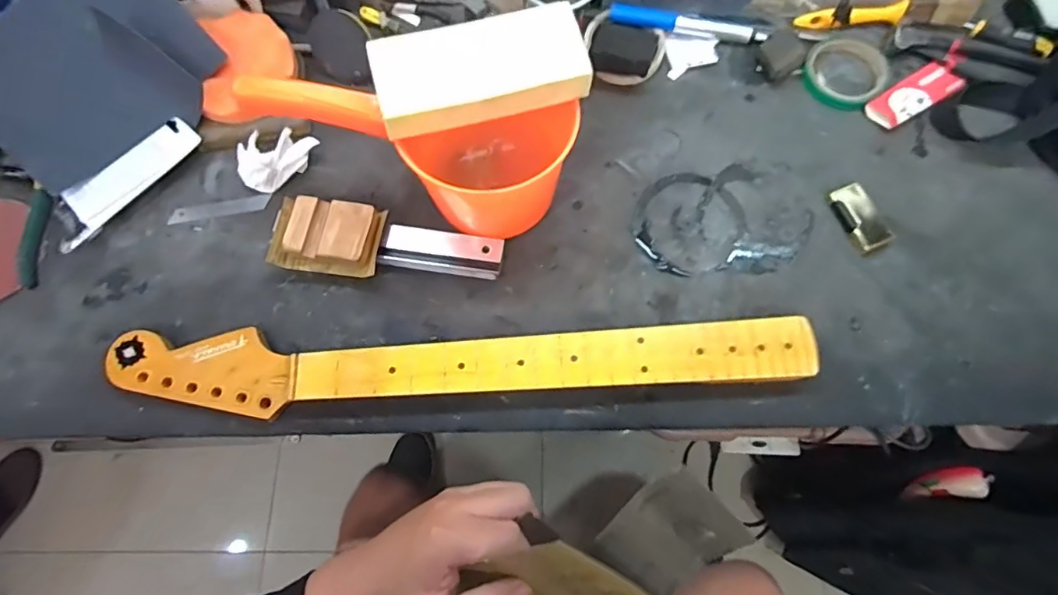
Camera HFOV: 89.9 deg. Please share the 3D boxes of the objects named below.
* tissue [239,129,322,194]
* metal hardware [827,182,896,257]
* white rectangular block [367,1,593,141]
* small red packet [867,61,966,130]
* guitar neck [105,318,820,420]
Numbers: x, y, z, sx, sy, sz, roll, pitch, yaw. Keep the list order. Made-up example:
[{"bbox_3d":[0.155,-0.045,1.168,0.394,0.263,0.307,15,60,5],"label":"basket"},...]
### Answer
[{"bbox_3d":[-0.264,-0.148,0.553,0.083,0.030,0.050,-34,77,-9],"label":"tissue"},{"bbox_3d":[0.338,-0.080,0.540,0.036,0.014,0.072,-22,75,-6],"label":"metal hardware"},{"bbox_3d":[-0.039,-0.186,0.430,0.165,0.028,0.074,-14,75,-4],"label":"white rectangular block"},{"bbox_3d":[0.423,-0.224,0.582,0.114,0.008,0.043,-29,76,-8],"label":"small red packet"},{"bbox_3d":[-0.063,0.065,0.494,0.636,0.031,0.072,-1,74,0],"label":"guitar neck"}]

